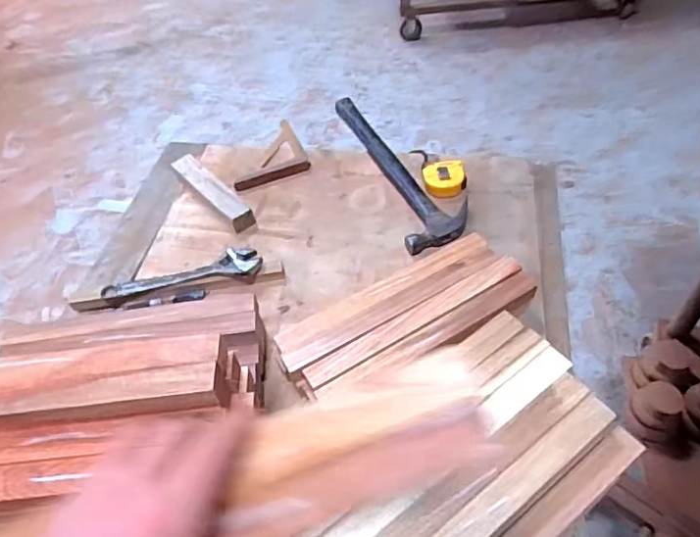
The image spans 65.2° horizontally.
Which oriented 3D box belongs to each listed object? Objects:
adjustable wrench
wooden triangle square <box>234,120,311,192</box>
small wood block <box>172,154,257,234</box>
[{"bbox_3d":[-0.255,0.007,0.838,0.237,0.019,0.051,-9,49,-2],"label":"adjustable wrench"},{"bbox_3d":[-0.165,-0.221,1.039,0.141,0.020,0.164,-19,50,-11],"label":"wooden triangle square"},{"bbox_3d":[-0.238,-0.132,0.949,0.042,0.035,0.194,-36,55,-23],"label":"small wood block"}]

